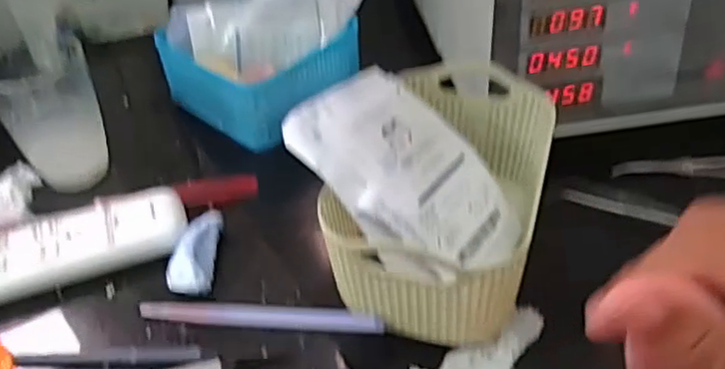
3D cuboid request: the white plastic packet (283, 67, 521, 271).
[{"bbox_3d":[0.030,-0.007,0.389,0.145,0.017,0.105,49,50,8],"label":"white plastic packet"}]

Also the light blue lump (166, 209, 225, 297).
[{"bbox_3d":[-0.102,0.041,0.395,0.024,0.021,0.067,1,43,4],"label":"light blue lump"}]

